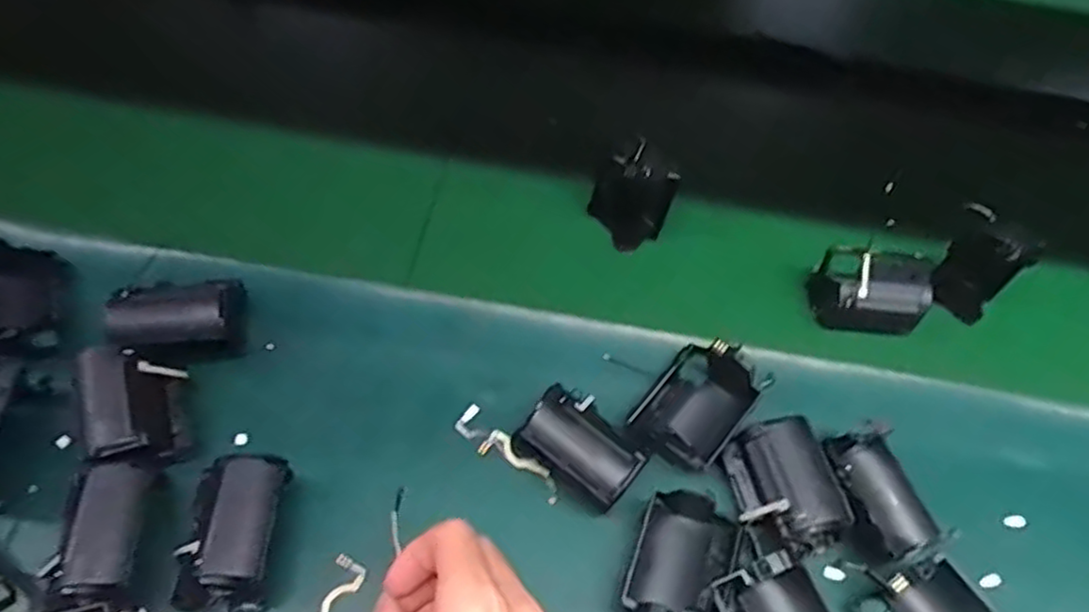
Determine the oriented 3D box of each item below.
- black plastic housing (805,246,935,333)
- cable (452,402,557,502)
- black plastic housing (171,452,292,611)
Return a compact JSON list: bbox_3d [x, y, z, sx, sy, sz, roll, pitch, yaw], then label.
[{"bbox_3d":[0.219,-0.009,0.471,0.069,0.044,0.039,8,56,-2],"label":"black plastic housing"},{"bbox_3d":[-0.021,0.088,0.411,0.073,0.009,0.020,37,60,17],"label":"cable"},{"bbox_3d":[-0.159,0.115,0.359,0.043,0.033,0.073,2,56,-5],"label":"black plastic housing"}]

